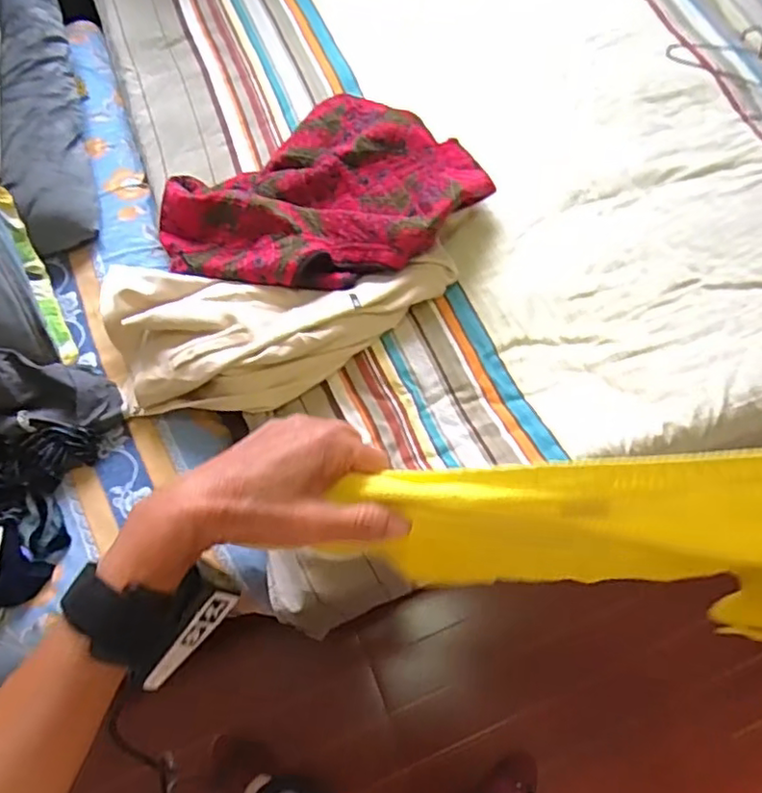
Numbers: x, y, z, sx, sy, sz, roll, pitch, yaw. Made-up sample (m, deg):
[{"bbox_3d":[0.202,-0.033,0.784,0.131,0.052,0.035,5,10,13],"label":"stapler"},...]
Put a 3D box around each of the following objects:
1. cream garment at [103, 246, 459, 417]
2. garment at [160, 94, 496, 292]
[{"bbox_3d":[-0.182,-0.106,1.048,0.558,0.092,0.256,-4,63,-1],"label":"cream garment"},{"bbox_3d":[-0.116,-0.358,1.113,0.536,0.088,0.376,-33,67,-15],"label":"garment"}]

